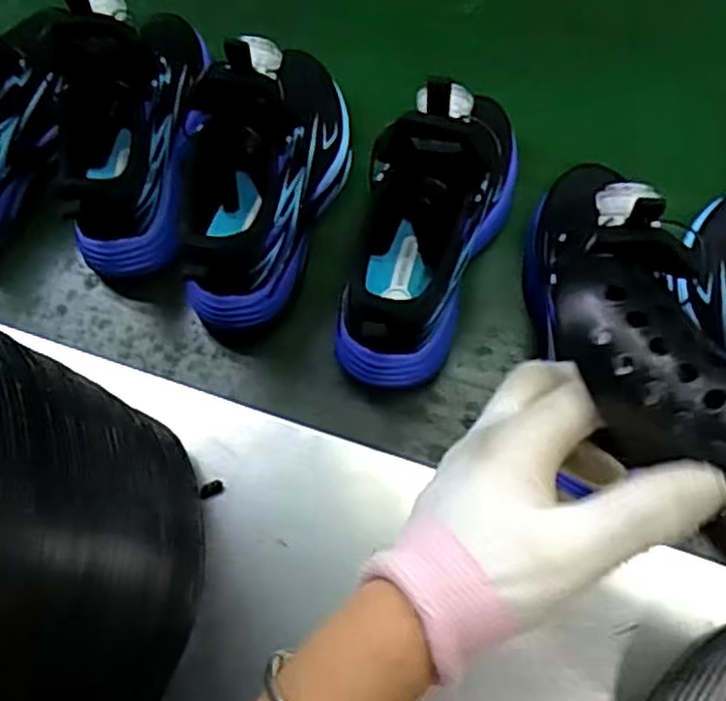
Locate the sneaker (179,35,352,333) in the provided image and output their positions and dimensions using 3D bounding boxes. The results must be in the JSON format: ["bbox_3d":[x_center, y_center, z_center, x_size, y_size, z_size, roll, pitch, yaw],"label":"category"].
[{"bbox_3d":[-0.069,-0.126,0.478,0.105,0.132,0.204,17,68,10],"label":"sneaker"}]

